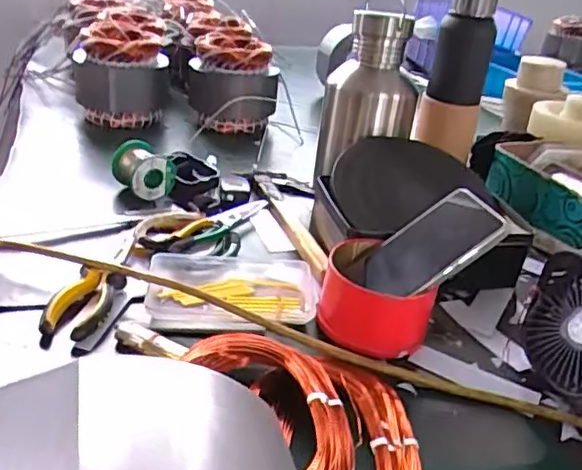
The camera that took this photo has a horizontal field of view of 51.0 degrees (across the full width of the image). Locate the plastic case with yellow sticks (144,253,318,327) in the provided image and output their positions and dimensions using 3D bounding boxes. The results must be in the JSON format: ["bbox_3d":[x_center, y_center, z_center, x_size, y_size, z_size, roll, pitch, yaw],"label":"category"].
[{"bbox_3d":[-0.057,0.053,0.595,0.162,0.029,0.084,4,27,-5],"label":"plastic case with yellow sticks"}]

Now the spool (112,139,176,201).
[{"bbox_3d":[-0.189,-0.080,0.779,0.059,0.055,0.073,-15,34,-35],"label":"spool"}]

